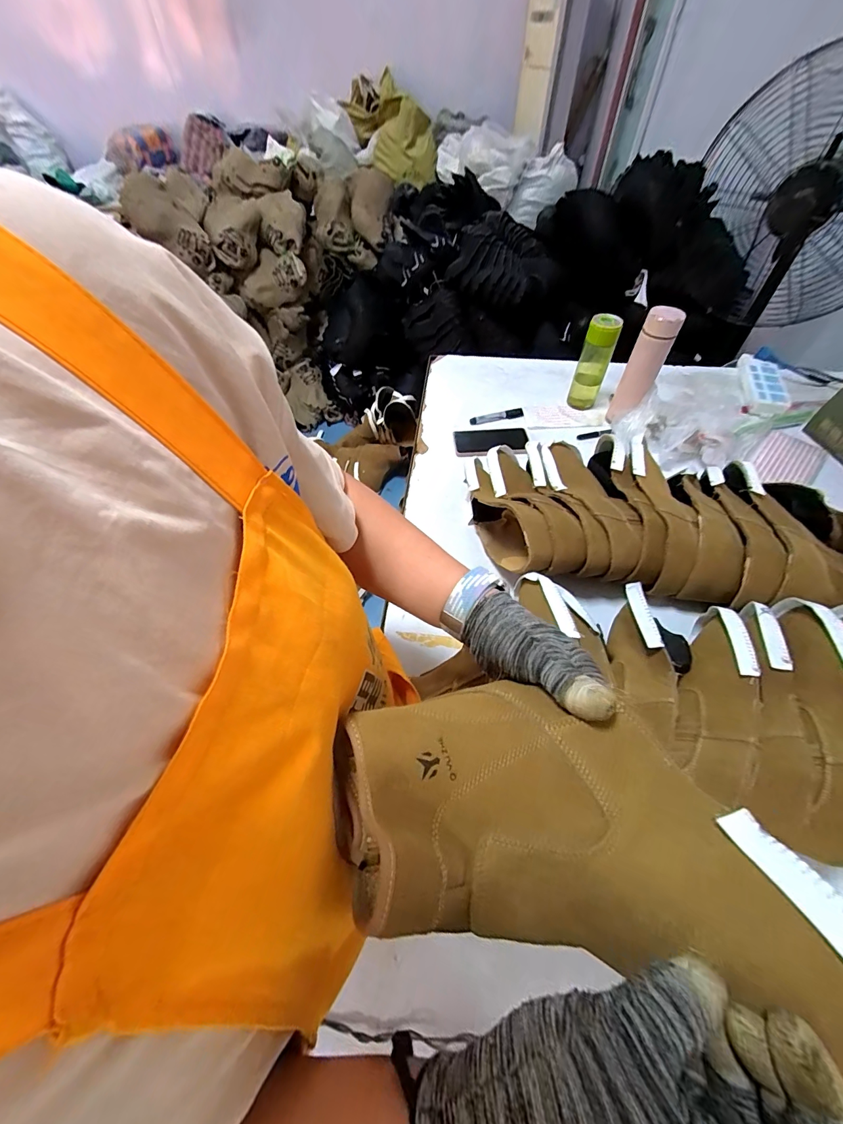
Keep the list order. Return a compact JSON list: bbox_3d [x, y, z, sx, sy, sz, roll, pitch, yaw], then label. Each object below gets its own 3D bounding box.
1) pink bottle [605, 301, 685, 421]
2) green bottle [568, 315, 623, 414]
[{"bbox_3d":[0.467,-0.402,0.867,0.066,0.233,0.074,20,57,15],"label":"pink bottle"},{"bbox_3d":[0.391,-0.452,0.924,0.068,0.184,0.060,20,57,14],"label":"green bottle"}]

